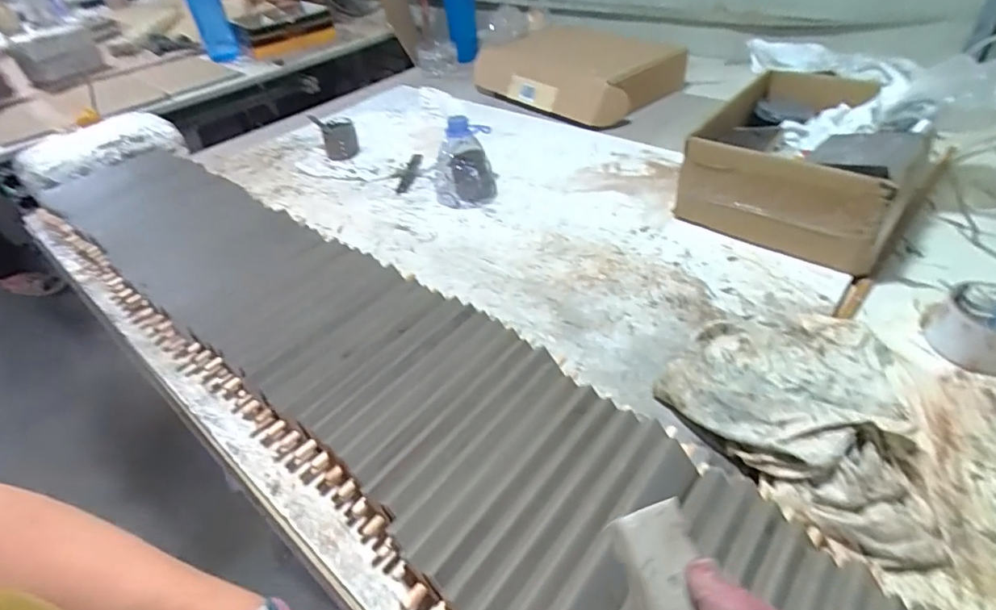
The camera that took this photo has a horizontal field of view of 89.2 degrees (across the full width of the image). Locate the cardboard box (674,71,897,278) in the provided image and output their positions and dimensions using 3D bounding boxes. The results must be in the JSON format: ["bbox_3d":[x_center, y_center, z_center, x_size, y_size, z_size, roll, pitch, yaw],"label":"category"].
[{"bbox_3d":[0.399,-0.190,0.690,0.233,0.134,0.288,22,47,26],"label":"cardboard box"}]

